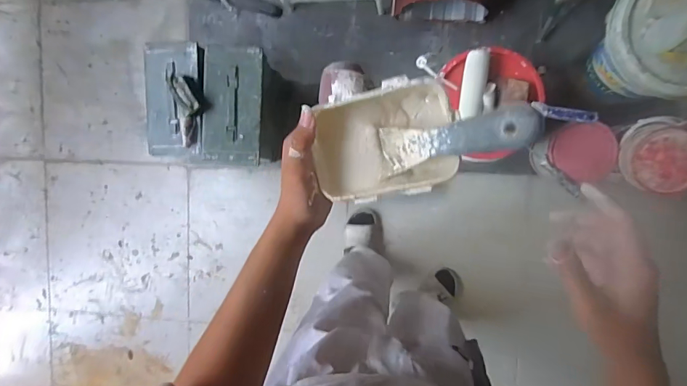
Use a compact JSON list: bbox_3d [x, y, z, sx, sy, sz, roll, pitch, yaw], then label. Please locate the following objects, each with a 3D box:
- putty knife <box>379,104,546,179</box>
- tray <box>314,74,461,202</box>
[{"bbox_3d":[0.091,-0.046,0.362,0.153,0.010,0.042,-8,94,48],"label":"putty knife"},{"bbox_3d":[0.039,-0.048,0.405,0.138,0.046,0.101,-11,93,9],"label":"tray"}]

